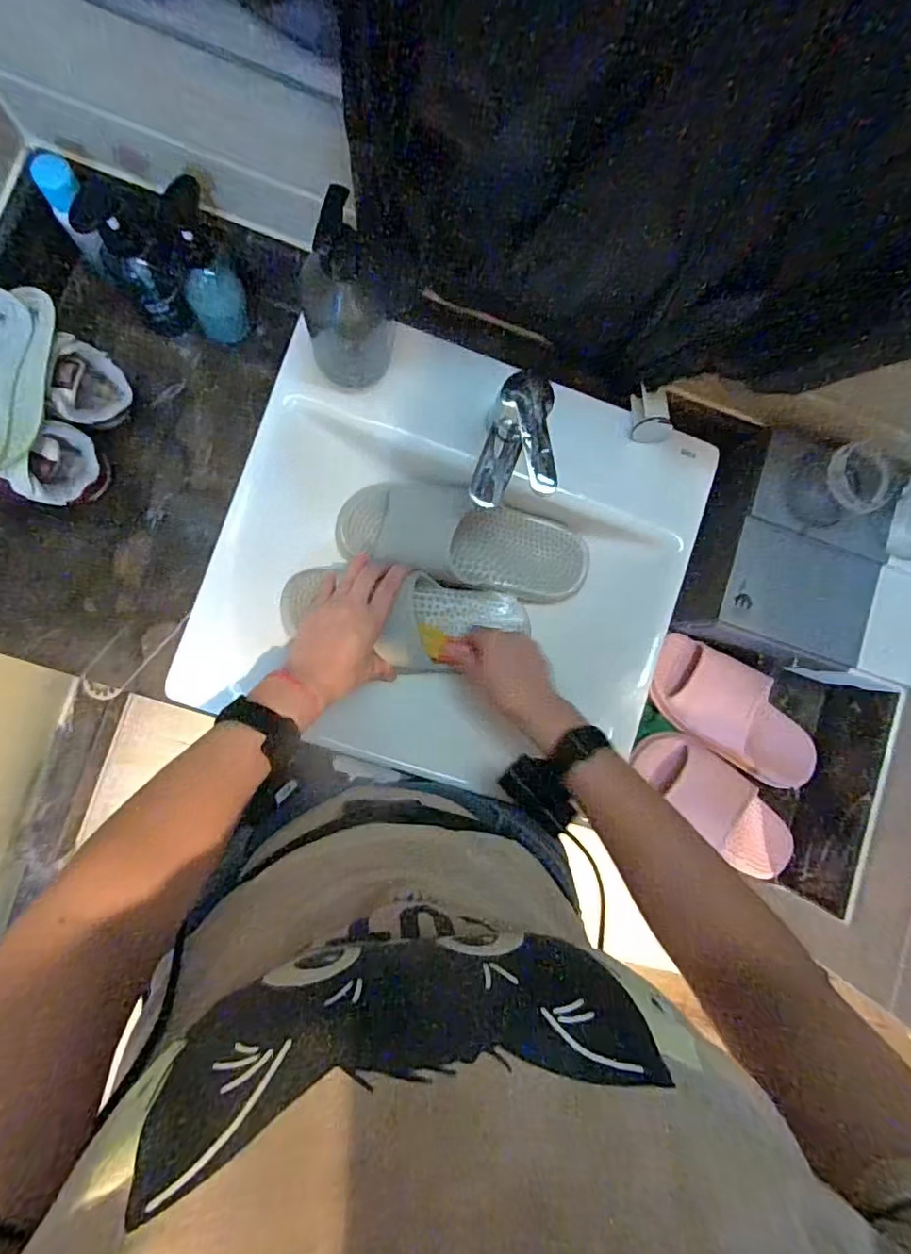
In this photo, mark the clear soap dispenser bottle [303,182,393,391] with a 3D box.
[{"bbox_3d":[-0.086,-0.263,0.458,0.071,0.159,0.068,-2,88,-7],"label":"clear soap dispenser bottle"}]

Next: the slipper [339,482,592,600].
[{"bbox_3d":[0.015,-0.094,0.589,0.265,0.067,0.097,14,86,-6],"label":"slipper"}]

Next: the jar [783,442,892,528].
[{"bbox_3d":[0.386,-0.140,0.573,0.074,0.068,0.072,0,88,-7],"label":"jar"}]

